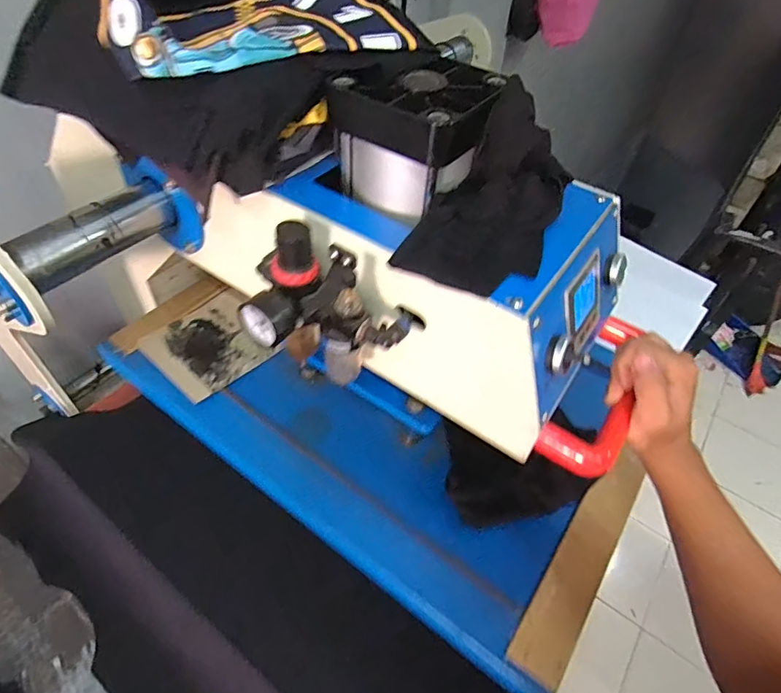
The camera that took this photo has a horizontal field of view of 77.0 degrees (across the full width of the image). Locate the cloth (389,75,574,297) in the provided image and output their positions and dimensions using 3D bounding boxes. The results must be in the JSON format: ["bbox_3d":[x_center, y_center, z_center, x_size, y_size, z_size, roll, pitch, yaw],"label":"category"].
[{"bbox_3d":[0.074,-0.111,0.348,0.086,0.082,0.134,23,52,16],"label":"cloth"}]

